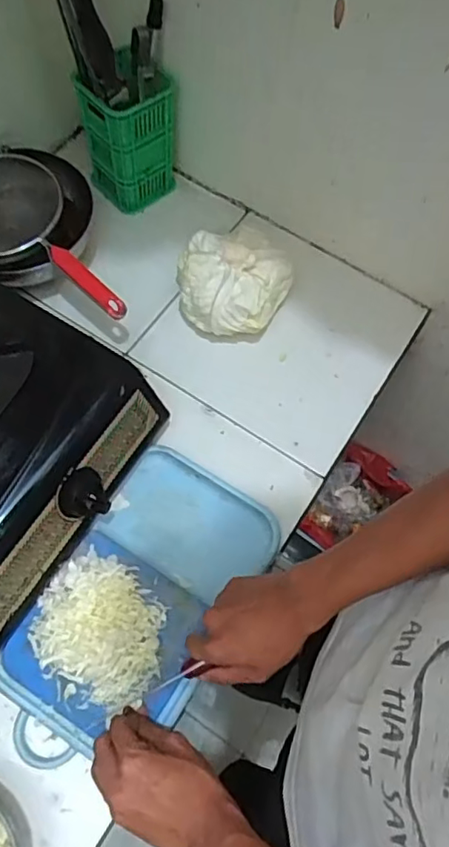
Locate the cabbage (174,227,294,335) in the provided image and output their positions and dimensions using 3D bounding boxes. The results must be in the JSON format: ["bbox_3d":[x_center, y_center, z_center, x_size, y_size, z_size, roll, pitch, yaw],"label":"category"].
[{"bbox_3d":[0.012,-0.179,0.773,0.142,0.096,0.138,1,67,-3],"label":"cabbage"}]

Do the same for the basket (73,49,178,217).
[{"bbox_3d":[-0.130,-0.401,0.821,0.112,0.175,0.103,-37,73,-17],"label":"basket"}]

